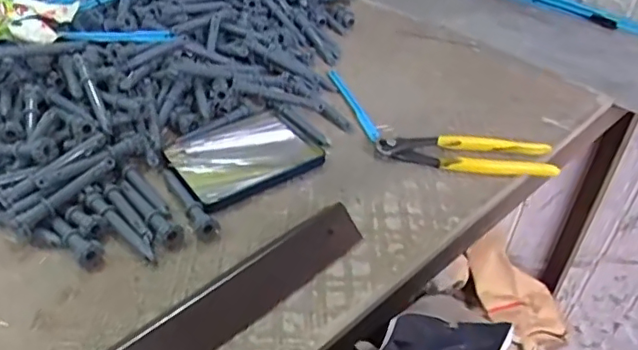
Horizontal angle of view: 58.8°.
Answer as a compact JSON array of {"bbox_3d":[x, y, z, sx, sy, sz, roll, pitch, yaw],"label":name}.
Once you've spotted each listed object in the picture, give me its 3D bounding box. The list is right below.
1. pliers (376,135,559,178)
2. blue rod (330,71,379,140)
[{"bbox_3d":[0.139,-0.018,0.541,0.161,0.020,0.042,5,40,2],"label":"pliers"},{"bbox_3d":[0.035,-0.082,0.615,0.012,0.004,0.136,-10,42,-15],"label":"blue rod"}]

